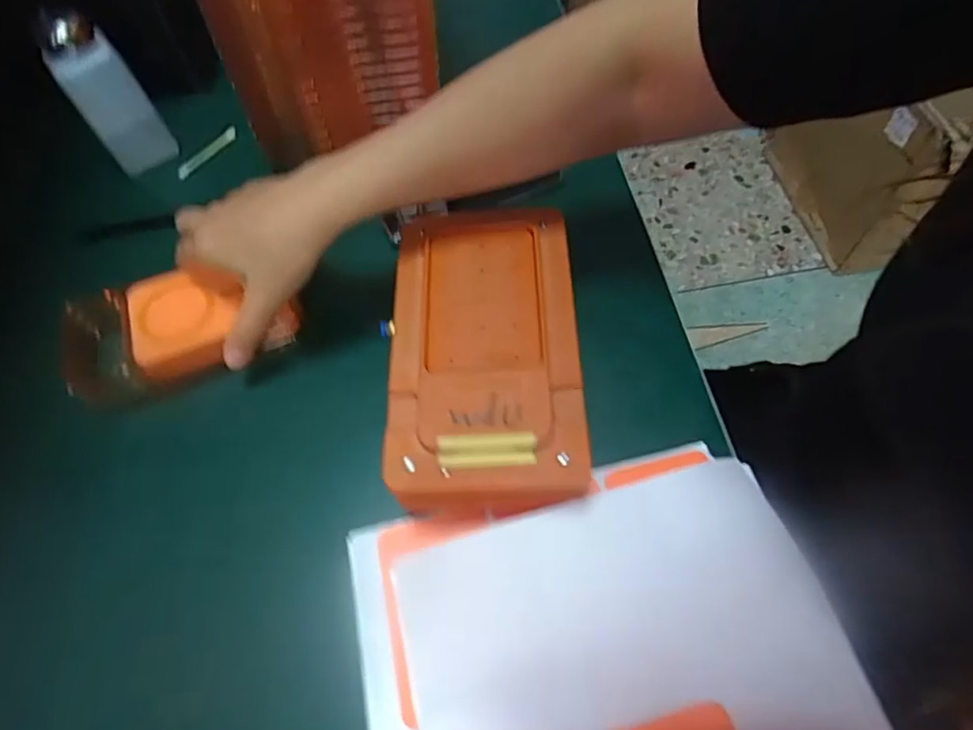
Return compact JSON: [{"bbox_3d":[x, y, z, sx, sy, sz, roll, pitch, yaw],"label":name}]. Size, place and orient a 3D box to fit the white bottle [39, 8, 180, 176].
[{"bbox_3d":[-0.328,-0.236,0.492,0.057,0.119,0.050,-35,65,-16],"label":"white bottle"}]

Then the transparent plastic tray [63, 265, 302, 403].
[{"bbox_3d":[-0.225,-0.032,0.424,0.154,0.044,0.080,-20,60,-10],"label":"transparent plastic tray"}]

